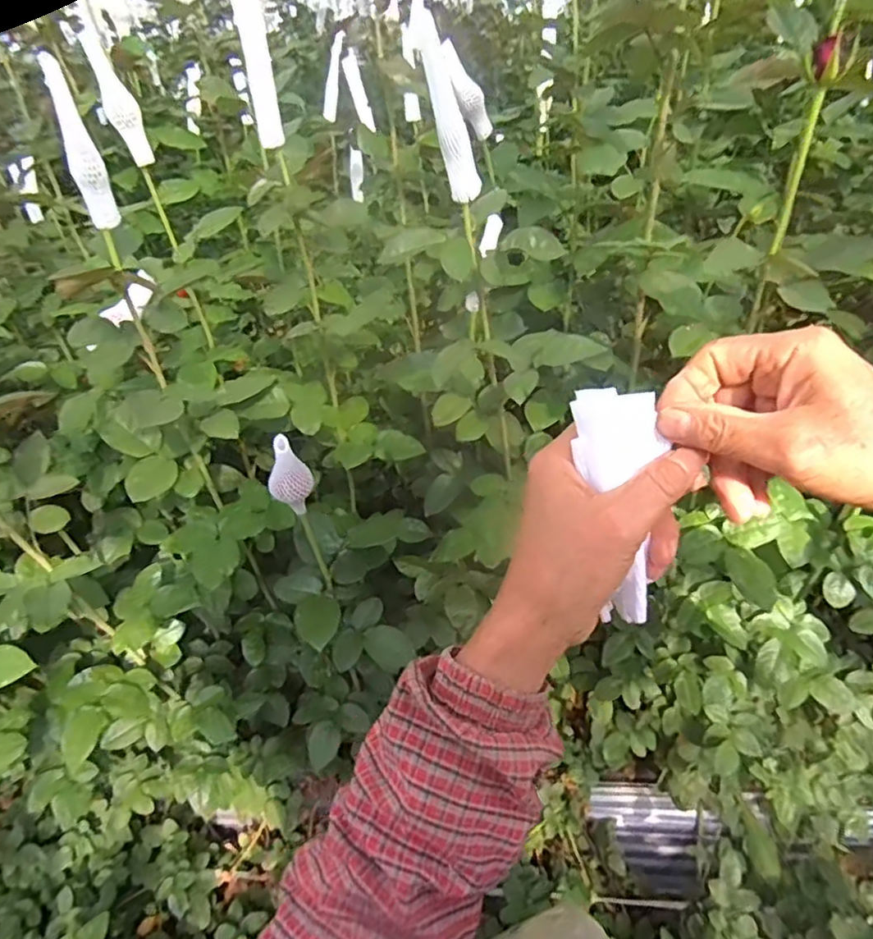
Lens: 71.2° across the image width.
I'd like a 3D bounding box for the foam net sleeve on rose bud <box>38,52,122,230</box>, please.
[{"bbox_3d":[-0.224,-0.202,0.384,0.020,0.096,0.027,-19,38,-18],"label":"foam net sleeve on rose bud"}]

